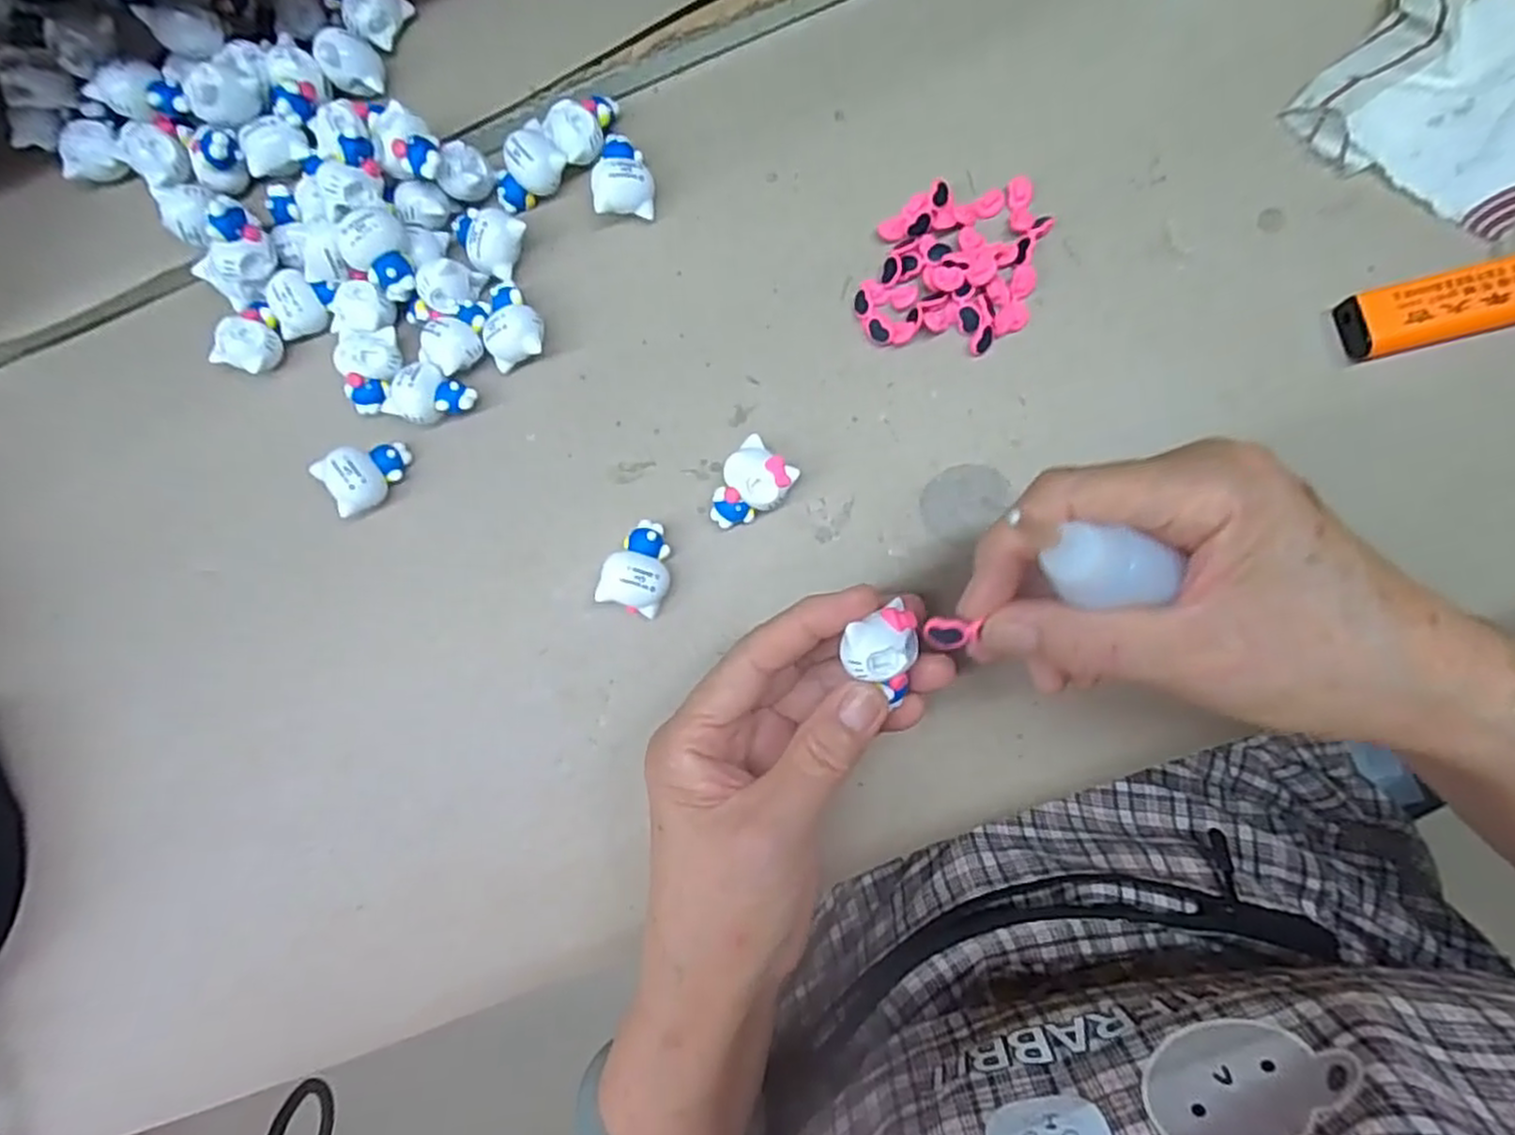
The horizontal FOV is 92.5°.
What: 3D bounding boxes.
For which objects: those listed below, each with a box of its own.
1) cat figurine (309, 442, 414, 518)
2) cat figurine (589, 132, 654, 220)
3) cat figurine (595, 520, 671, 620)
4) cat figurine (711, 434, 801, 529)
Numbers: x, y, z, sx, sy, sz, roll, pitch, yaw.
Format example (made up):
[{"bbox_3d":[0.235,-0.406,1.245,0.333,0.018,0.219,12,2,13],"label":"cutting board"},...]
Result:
[{"bbox_3d":[-0.160,-0.038,0.300,0.031,0.024,0.022,-31,81,3],"label":"cat figurine"},{"bbox_3d":[-0.056,-0.165,0.305,0.023,0.021,0.034,-4,84,6],"label":"cat figurine"},{"bbox_3d":[-0.044,0.000,0.281,0.024,0.021,0.035,18,86,8],"label":"cat figurine"},{"bbox_3d":[-0.003,-0.030,0.282,0.025,0.020,0.034,40,90,9],"label":"cat figurine"}]

